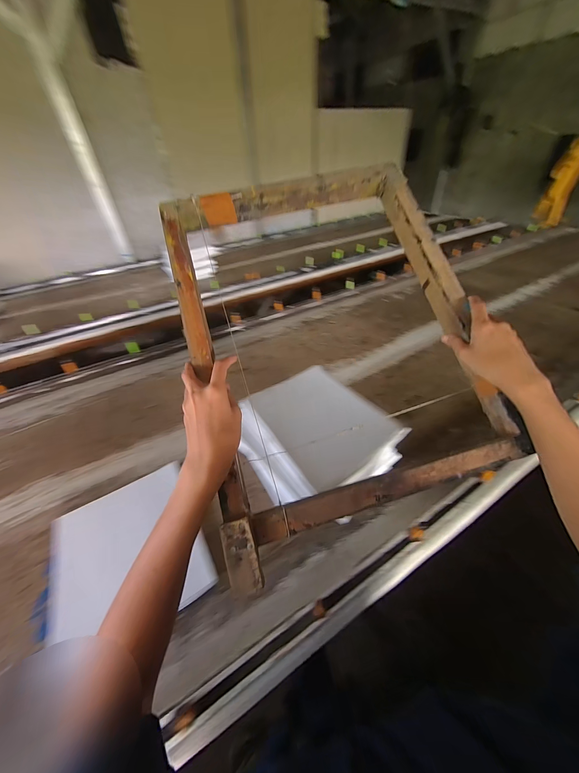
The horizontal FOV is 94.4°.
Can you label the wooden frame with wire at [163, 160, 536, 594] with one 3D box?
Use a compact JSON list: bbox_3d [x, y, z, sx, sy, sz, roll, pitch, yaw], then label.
[{"bbox_3d":[0.061,-0.087,0.378,0.398,0.039,0.524,-14,74,-8],"label":"wooden frame with wire"}]

